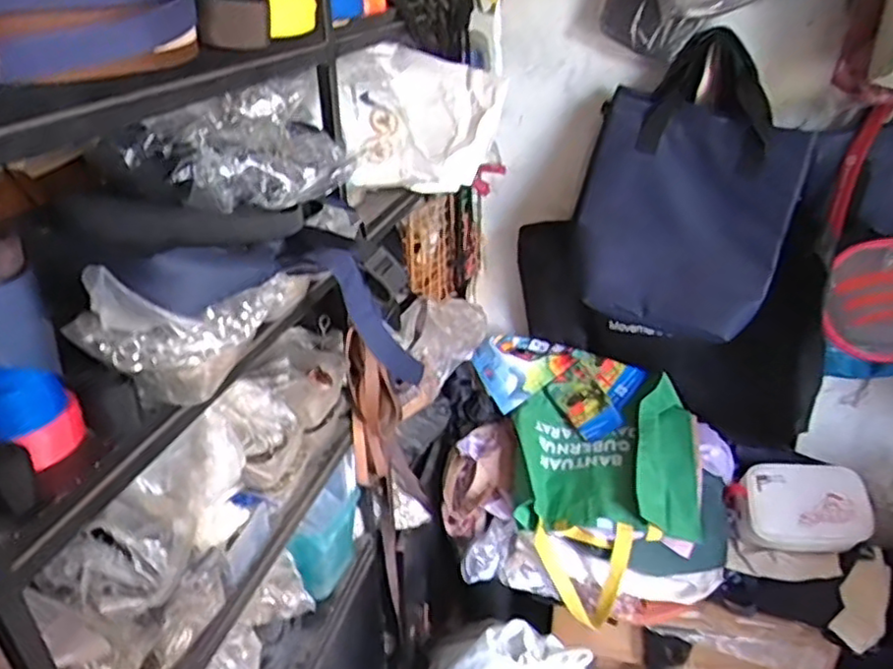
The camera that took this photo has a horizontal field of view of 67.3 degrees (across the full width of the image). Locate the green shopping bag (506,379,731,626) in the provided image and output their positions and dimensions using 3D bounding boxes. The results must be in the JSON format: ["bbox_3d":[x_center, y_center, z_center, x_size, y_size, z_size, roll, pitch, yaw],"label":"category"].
[{"bbox_3d":[0.377,0.344,1.428,0.448,0.366,0.281,3,30,6],"label":"green shopping bag"}]

